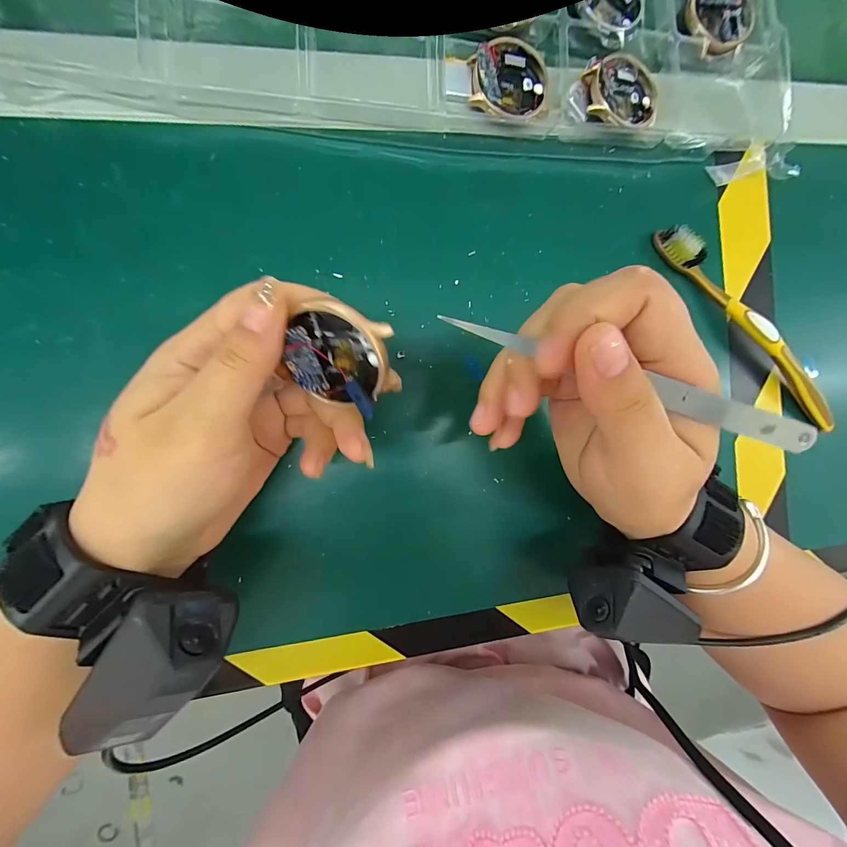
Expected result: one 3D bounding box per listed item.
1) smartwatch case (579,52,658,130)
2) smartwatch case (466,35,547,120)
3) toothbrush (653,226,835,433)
[{"bbox_3d":[0.119,-0.198,0.225,0.047,0.012,0.043,-14,94,-9],"label":"smartwatch case"},{"bbox_3d":[0.050,-0.197,0.213,0.045,0.012,0.043,-5,92,-9],"label":"smartwatch case"},{"bbox_3d":[0.214,-0.059,0.243,0.178,0.021,0.013,44,84,-8],"label":"toothbrush"}]

